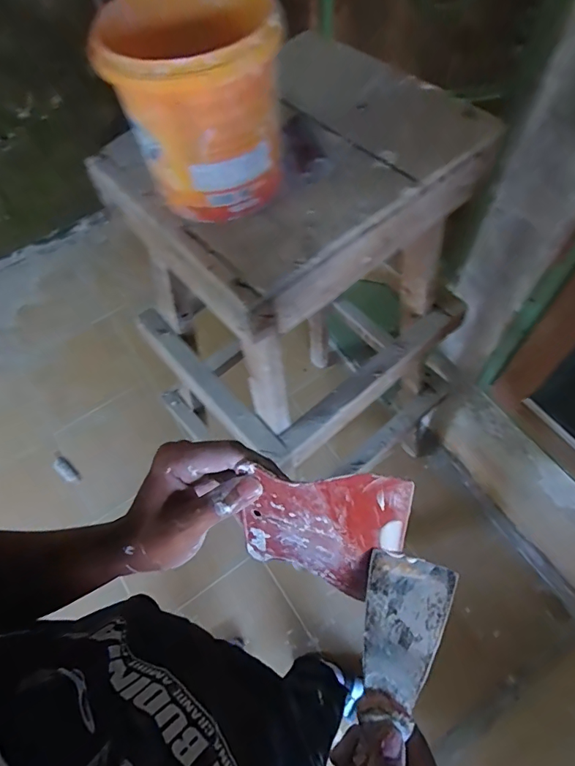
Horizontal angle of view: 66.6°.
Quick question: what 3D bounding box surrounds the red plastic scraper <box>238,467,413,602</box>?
[{"bbox_3d":[0.020,0.089,0.276,0.095,0.115,0.004,18,37,10],"label":"red plastic scraper"}]

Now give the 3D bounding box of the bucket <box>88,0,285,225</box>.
[{"bbox_3d":[-0.084,-0.273,0.445,0.149,0.164,0.143,-2,62,3],"label":"bucket"}]

